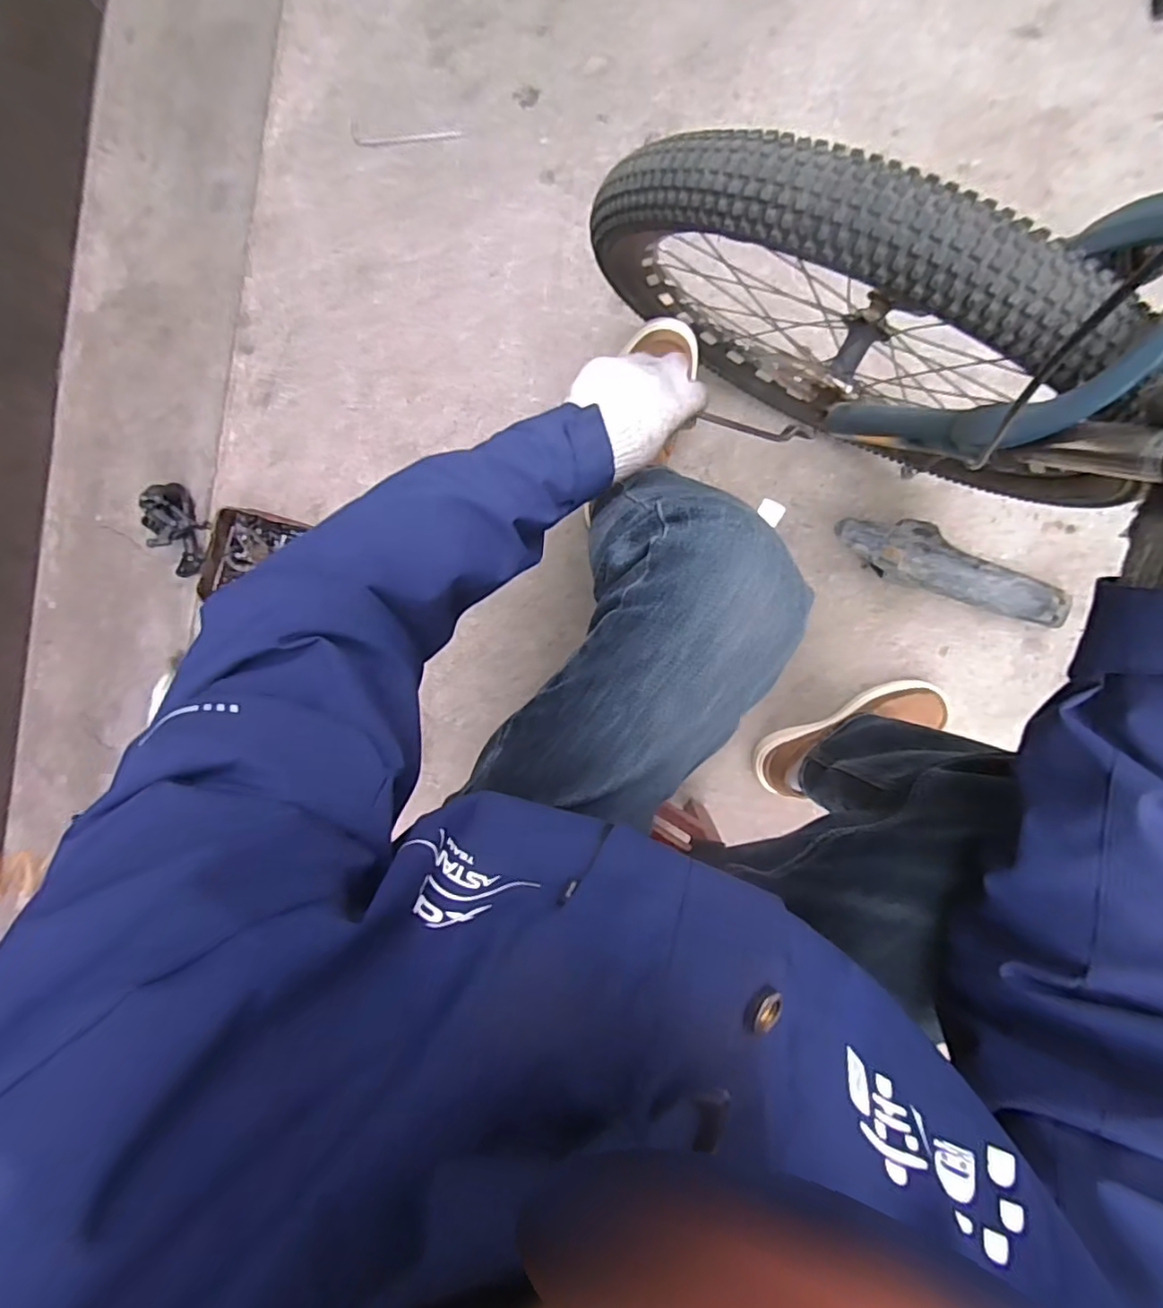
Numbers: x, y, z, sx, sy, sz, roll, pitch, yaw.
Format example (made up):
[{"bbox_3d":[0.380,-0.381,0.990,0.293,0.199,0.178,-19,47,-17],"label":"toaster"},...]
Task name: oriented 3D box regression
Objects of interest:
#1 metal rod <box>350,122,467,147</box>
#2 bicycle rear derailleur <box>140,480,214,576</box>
[{"bbox_3d":[-0.243,-0.728,0.833,0.159,0.006,0.027,2,96,3],"label":"metal rod"},{"bbox_3d":[-0.617,-0.189,0.897,0.058,0.071,0.138,7,96,1],"label":"bicycle rear derailleur"}]

